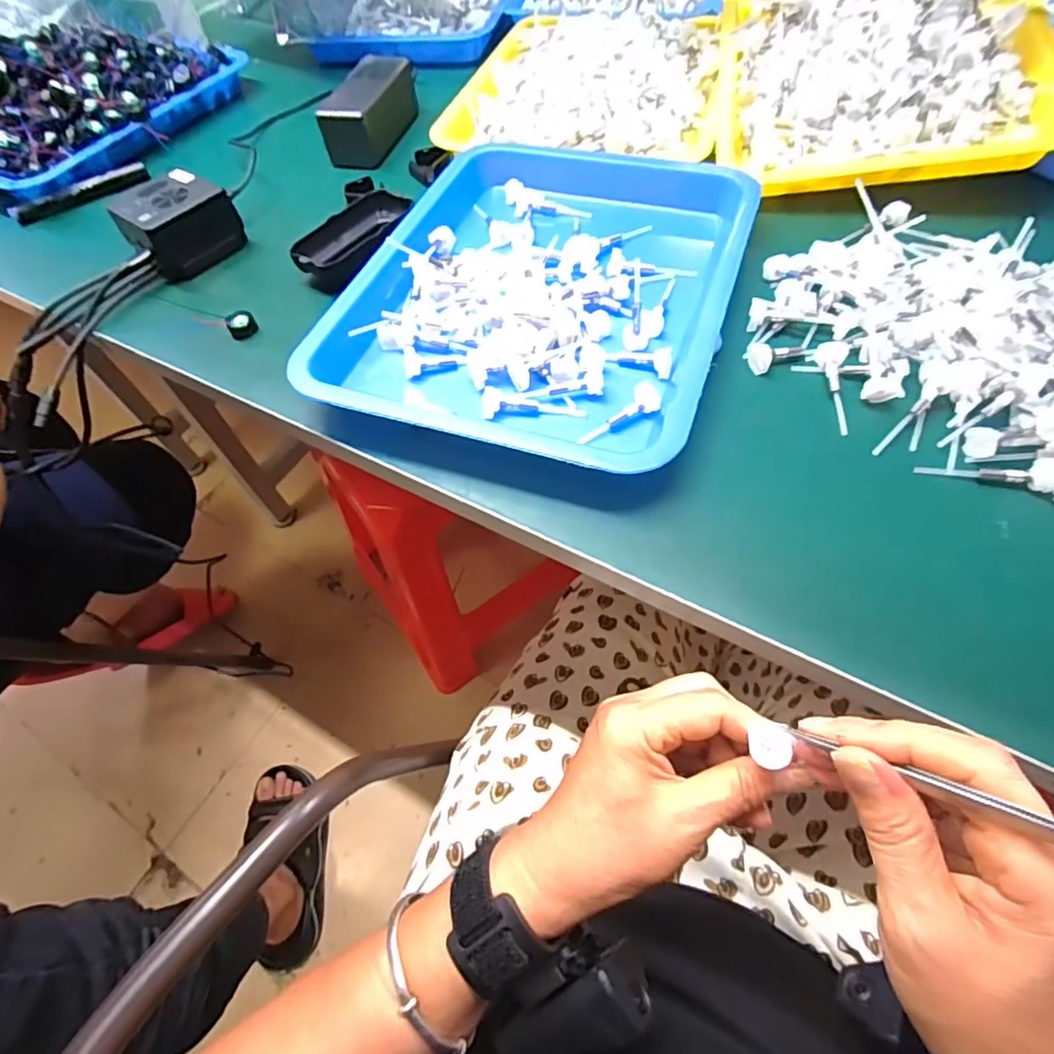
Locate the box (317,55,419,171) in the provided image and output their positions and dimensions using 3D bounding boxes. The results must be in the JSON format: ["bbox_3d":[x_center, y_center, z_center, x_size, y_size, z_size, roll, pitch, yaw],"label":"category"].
[{"bbox_3d":[-0.162,-0.436,0.597,0.057,0.049,0.136,11,60,11],"label":"box"}]

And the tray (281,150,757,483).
[{"bbox_3d":[0.017,-0.185,0.435,0.264,0.044,0.334,15,61,14],"label":"tray"}]

